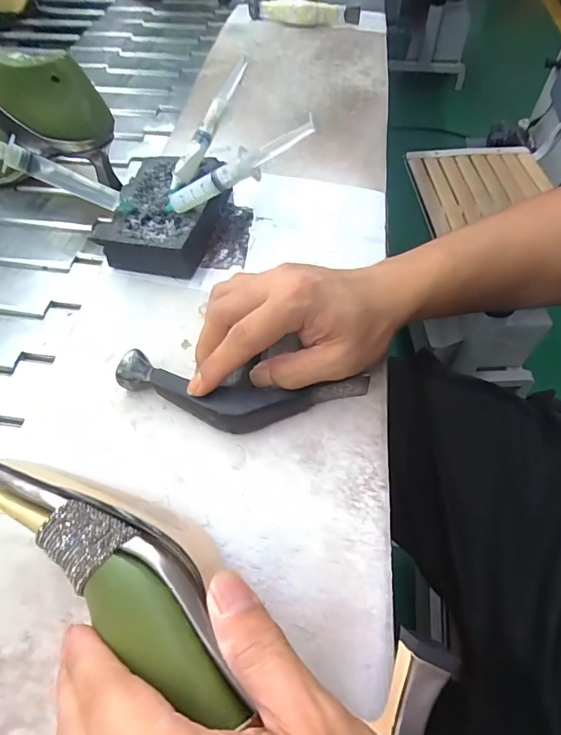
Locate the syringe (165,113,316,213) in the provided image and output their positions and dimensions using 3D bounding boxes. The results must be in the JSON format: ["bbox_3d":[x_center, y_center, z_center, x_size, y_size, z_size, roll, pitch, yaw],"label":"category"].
[{"bbox_3d":[-0.034,-0.151,0.335,0.143,0.021,0.013,-15,50,30],"label":"syringe"}]

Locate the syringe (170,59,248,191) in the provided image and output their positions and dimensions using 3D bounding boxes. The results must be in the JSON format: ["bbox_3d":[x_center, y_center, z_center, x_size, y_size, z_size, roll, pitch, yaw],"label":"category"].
[{"bbox_3d":[-0.065,-0.217,0.391,0.013,0.016,0.128,29,90,17],"label":"syringe"}]

